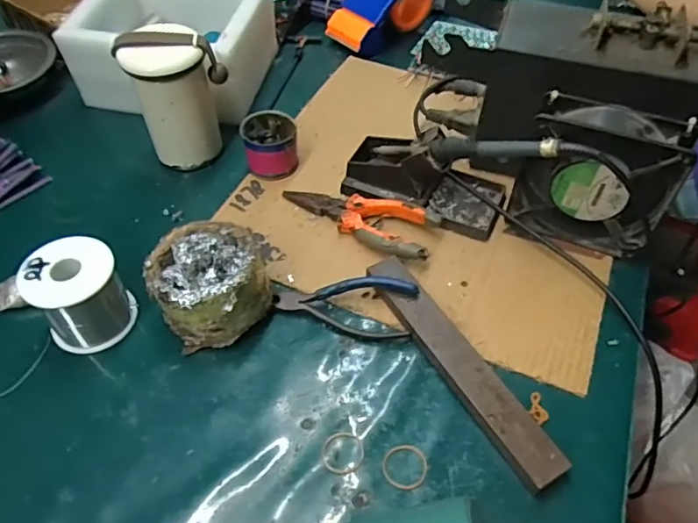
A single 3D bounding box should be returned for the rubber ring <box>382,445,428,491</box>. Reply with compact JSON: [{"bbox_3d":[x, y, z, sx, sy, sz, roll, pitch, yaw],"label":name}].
[{"bbox_3d":[0.039,0.140,0.368,0.030,0.004,0.030,2,48,-2],"label":"rubber ring"}]

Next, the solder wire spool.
[{"bbox_3d":[-0.210,0.025,0.422,0.066,0.068,0.062,-29,56,-26],"label":"solder wire spool"}]

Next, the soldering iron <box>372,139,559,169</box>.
[{"bbox_3d":[0.094,-0.095,0.473,0.173,0.021,0.020,8,42,39],"label":"soldering iron"}]

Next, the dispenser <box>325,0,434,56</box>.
[{"bbox_3d":[0.040,-0.350,0.723,0.095,0.078,0.146,31,54,22],"label":"dispenser"}]

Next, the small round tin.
[{"bbox_3d":[-0.081,-0.116,0.552,0.055,0.053,0.055,-6,49,-9],"label":"small round tin"}]

